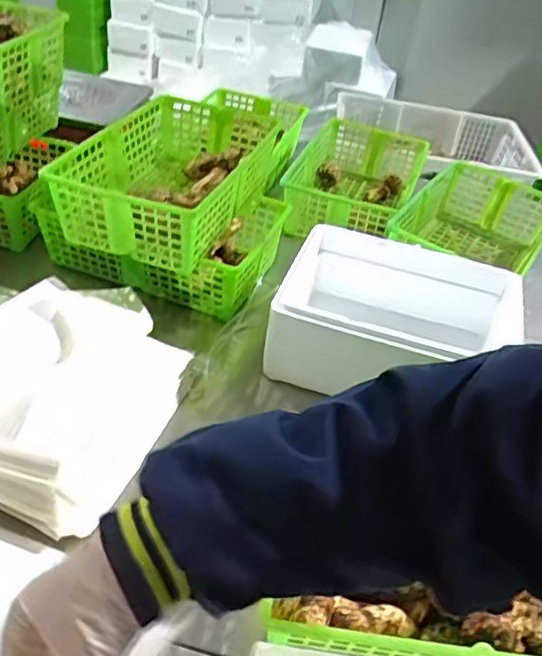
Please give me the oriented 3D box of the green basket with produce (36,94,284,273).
[{"bbox_3d":[-0.134,-0.205,0.814,0.192,0.111,0.302,19,41,14],"label":"green basket with produce"}]

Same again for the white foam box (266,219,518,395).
[{"bbox_3d":[0.156,0.001,0.775,0.282,0.131,0.203,16,40,11],"label":"white foam box"}]

